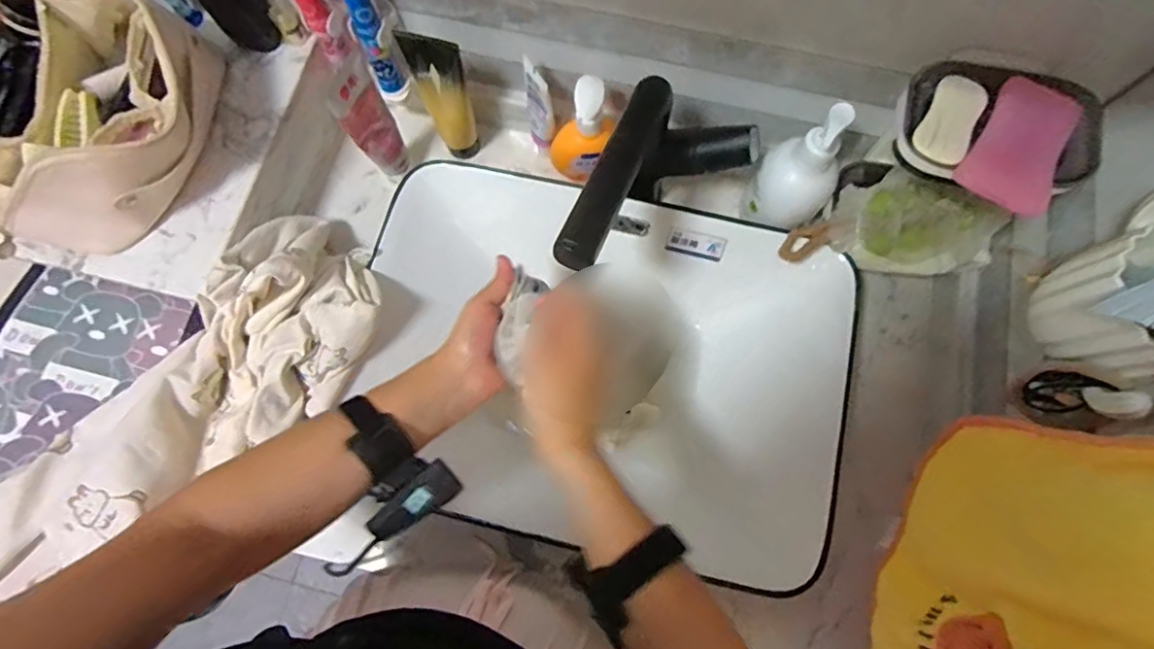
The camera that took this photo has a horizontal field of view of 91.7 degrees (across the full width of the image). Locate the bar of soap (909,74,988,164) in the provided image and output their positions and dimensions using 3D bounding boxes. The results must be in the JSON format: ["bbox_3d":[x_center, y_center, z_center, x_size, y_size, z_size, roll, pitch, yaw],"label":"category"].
[{"bbox_3d":[0.274,-0.149,0.413,0.035,0.013,0.079,30,77,7],"label":"bar of soap"}]

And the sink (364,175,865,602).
[{"bbox_3d":[0.033,0.041,0.593,0.500,0.121,0.331,16,76,4],"label":"sink"}]

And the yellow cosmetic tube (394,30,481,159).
[{"bbox_3d":[-0.133,-0.223,0.566,0.047,0.164,0.032,-5,75,-2],"label":"yellow cosmetic tube"}]

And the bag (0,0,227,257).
[{"bbox_3d":[-0.475,-0.187,0.487,0.297,0.113,0.223,0,75,0],"label":"bag"}]

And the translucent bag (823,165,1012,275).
[{"bbox_3d":[0.308,-0.096,0.515,0.132,0.064,0.086,17,76,4],"label":"translucent bag"}]

